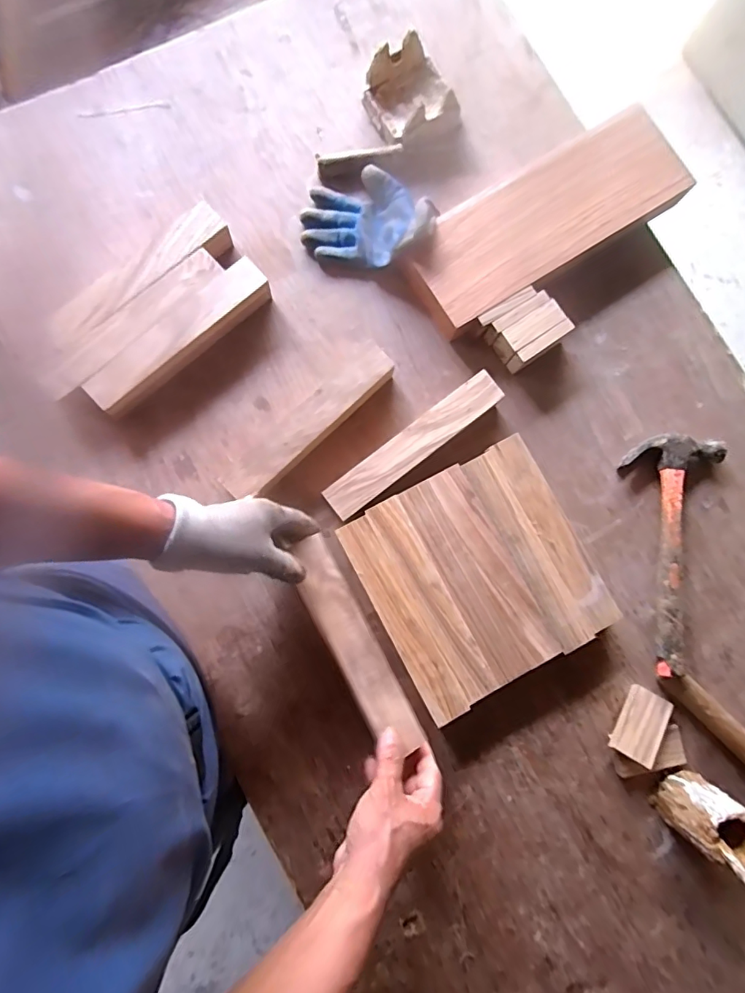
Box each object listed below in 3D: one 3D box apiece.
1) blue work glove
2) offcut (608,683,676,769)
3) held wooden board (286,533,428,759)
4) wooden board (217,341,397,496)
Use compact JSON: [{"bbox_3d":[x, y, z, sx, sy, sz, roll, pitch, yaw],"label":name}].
[{"bbox_3d":[-0.005,-0.376,0.644,0.174,0.055,0.130,9,83,-1],"label":"blue work glove"},{"bbox_3d":[0.320,0.271,0.581,0.049,0.014,0.082,30,67,21],"label":"offcut"},{"bbox_3d":[-0.021,0.159,0.526,0.050,0.022,0.242,-28,83,-6],"label":"held wooden board"},{"bbox_3d":[-0.079,-0.089,0.616,0.255,0.053,0.049,-44,87,-6],"label":"wooden board"}]

